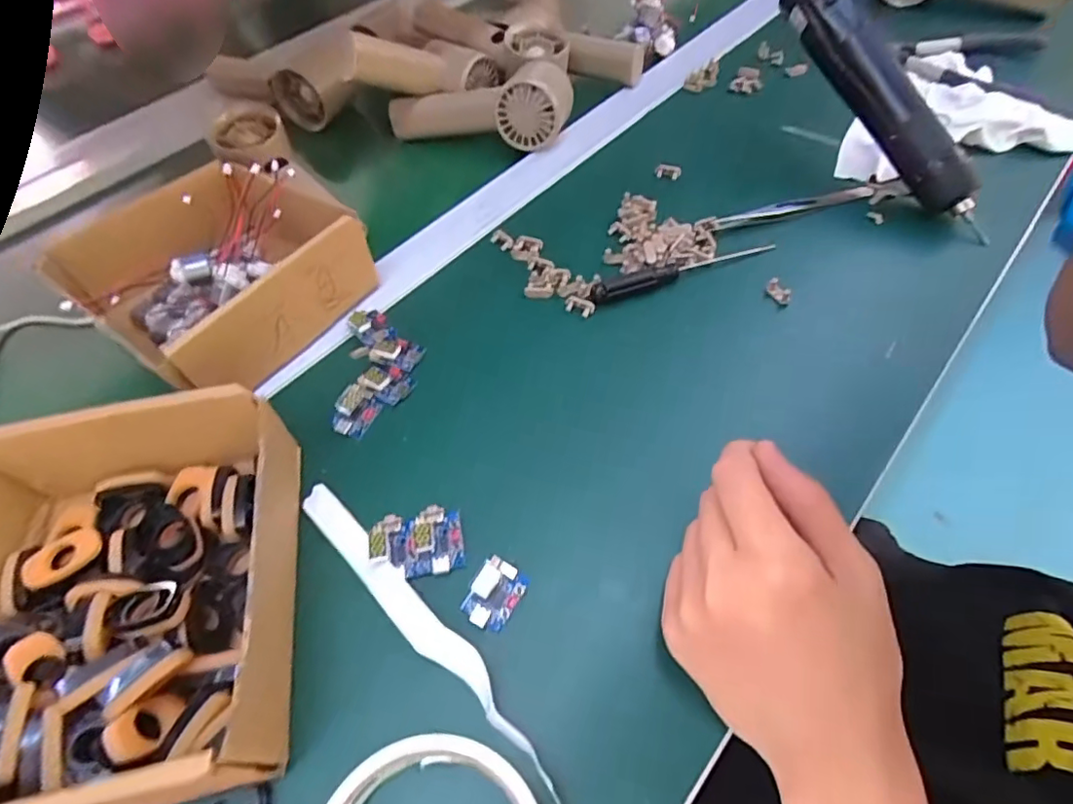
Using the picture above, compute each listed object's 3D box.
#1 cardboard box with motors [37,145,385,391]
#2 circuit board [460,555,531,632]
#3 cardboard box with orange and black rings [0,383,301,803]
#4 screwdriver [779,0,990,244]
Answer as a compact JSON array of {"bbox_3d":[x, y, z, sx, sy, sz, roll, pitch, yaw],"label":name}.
[{"bbox_3d":[-0.209,-0.092,0.366,0.165,0.057,0.150,32,63,24],"label":"cardboard box with motors"},{"bbox_3d":[-0.020,0.091,0.262,0.022,0.008,0.030,24,60,20],"label":"circuit board"},{"bbox_3d":[-0.190,0.082,0.241,0.151,0.049,0.162,-12,55,-4],"label":"cardboard box with orange and black rings"},{"bbox_3d":[0.245,-0.215,0.389,0.038,0.043,0.217,-26,81,-14],"label":"screwdriver"}]

